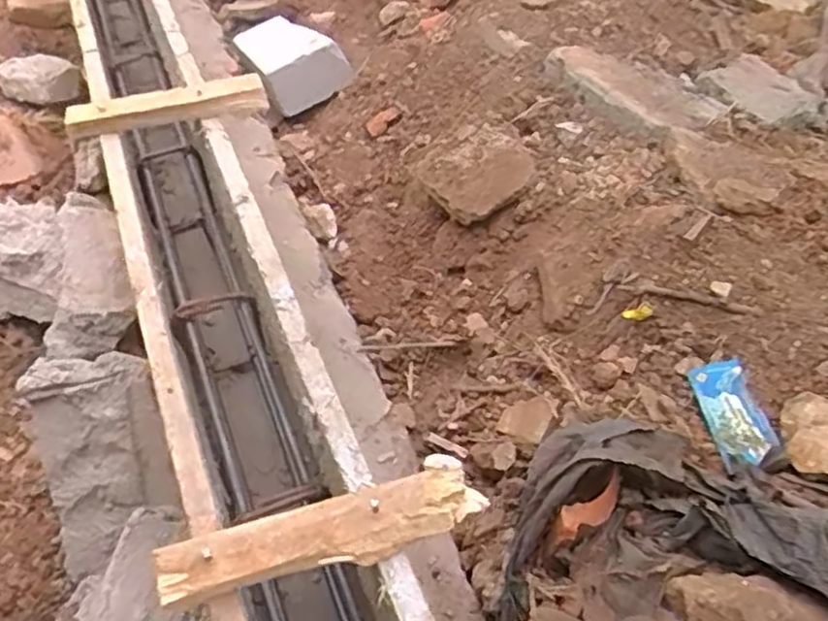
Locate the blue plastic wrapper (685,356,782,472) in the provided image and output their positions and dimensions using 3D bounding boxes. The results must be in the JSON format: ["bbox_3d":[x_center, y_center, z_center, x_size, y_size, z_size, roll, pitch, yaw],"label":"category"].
[{"bbox_3d":[0.250,0.079,0.570,0.041,0.006,0.094,-21,45,16],"label":"blue plastic wrapper"}]

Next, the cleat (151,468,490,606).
[{"bbox_3d":[-0.048,0.122,0.394,0.172,0.020,0.034,-13,49,-13],"label":"cleat"}]

